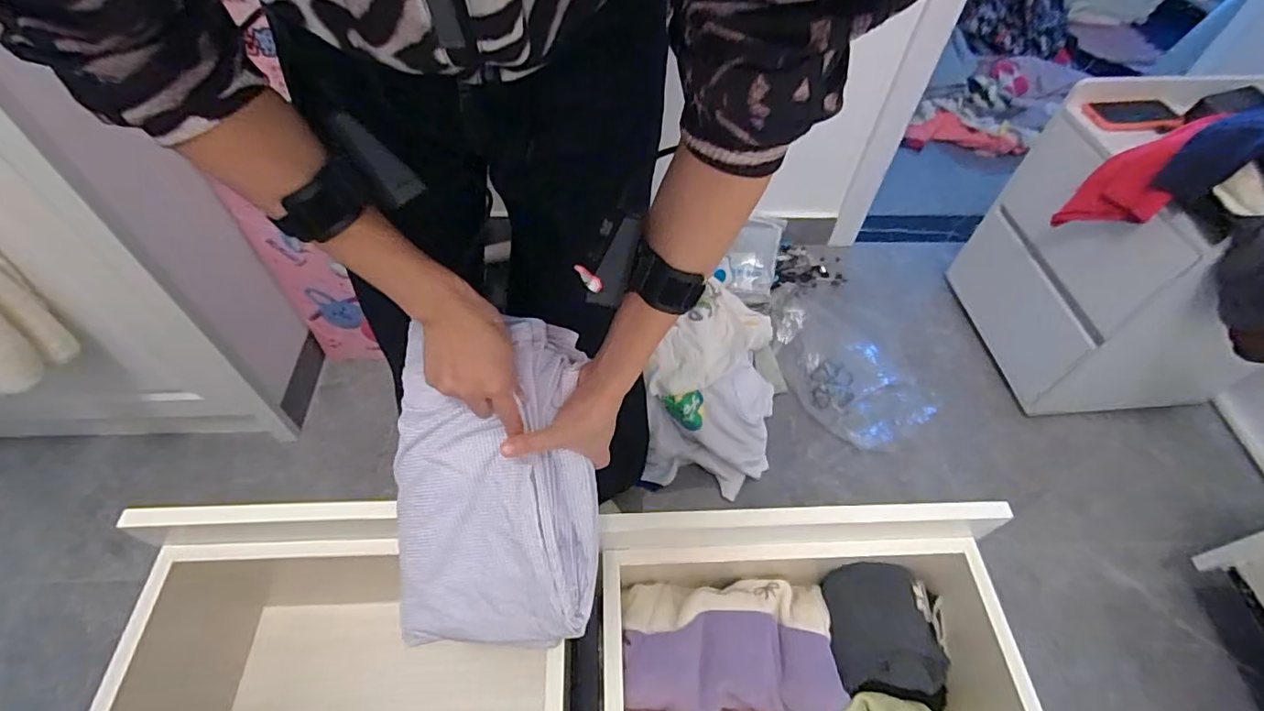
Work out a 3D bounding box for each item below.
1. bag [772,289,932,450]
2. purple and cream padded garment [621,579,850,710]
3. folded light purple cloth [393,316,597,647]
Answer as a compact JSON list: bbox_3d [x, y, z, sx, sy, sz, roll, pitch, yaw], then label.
[{"bbox_3d":[0.450,0.003,1.215,0.277,0.107,0.396,-16,56,-15],"label":"bag"},{"bbox_3d":[0.111,0.334,0.662,0.244,0.058,0.143,2,52,-2],"label":"purple and cream padded garment"},{"bbox_3d":[-0.132,0.125,0.540,0.192,0.052,0.312,0,98,6],"label":"folded light purple cloth"}]

